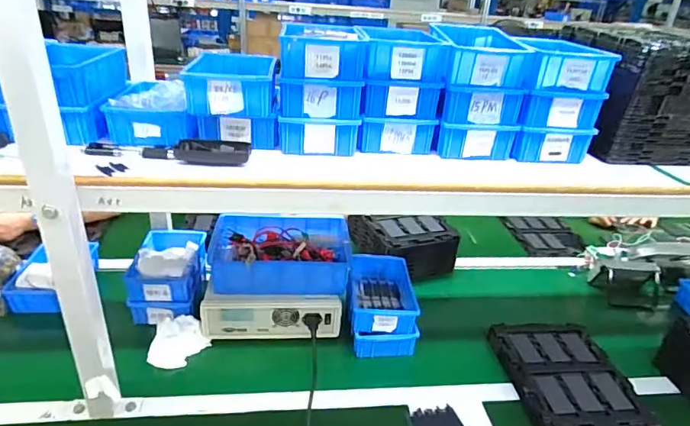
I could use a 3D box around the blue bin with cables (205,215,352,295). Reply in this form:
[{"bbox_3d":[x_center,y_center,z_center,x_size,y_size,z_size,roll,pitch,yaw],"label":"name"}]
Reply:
[{"bbox_3d":[-0.147,0.088,1.069,0.320,0.084,0.240,-3,29,-13],"label":"blue bin with cables"}]

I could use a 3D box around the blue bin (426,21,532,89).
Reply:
[{"bbox_3d":[0.244,-0.292,0.847,0.148,0.070,0.228,3,28,-2],"label":"blue bin"}]

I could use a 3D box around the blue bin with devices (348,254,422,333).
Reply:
[{"bbox_3d":[0.085,0.183,1.046,0.142,0.070,0.207,4,28,-1],"label":"blue bin with devices"}]

